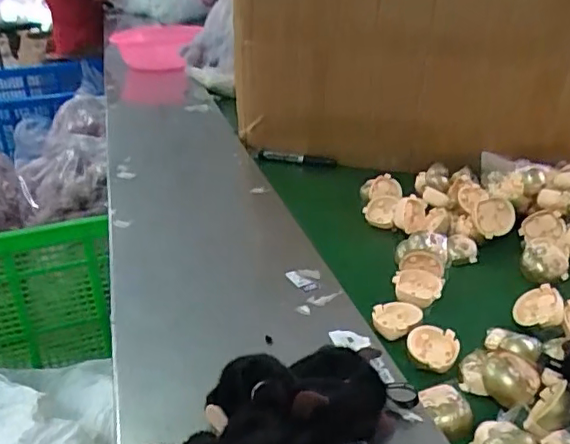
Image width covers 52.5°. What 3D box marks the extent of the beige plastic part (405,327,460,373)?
[{"bbox_3d":[0.140,0.120,0.547,0.046,0.020,0.045,5,28,16],"label":"beige plastic part"}]

